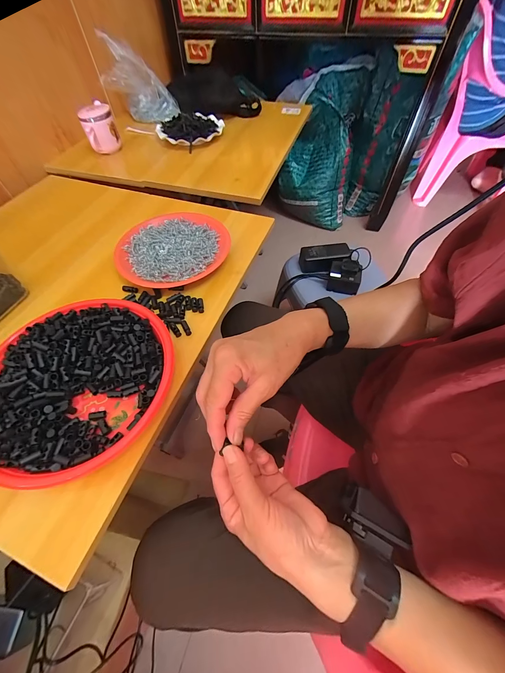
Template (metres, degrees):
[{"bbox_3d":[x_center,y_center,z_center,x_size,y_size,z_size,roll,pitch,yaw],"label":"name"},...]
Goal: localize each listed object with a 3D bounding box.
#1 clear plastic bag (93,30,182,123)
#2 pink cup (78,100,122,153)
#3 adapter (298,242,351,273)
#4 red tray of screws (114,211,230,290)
[{"bbox_3d":[-0.343,-0.757,0.781,0.190,0.168,0.135,-17,59,-9],"label":"clear plastic bag"},{"bbox_3d":[-0.396,-0.543,0.694,0.078,0.091,0.076,-21,59,-12],"label":"pink cup"},{"bbox_3d":[0.194,-0.214,0.720,0.138,0.044,0.066,-6,58,-3],"label":"adapter"},{"bbox_3d":[-0.141,-0.150,0.466,0.164,0.029,0.189,25,61,16],"label":"red tray of screws"}]

